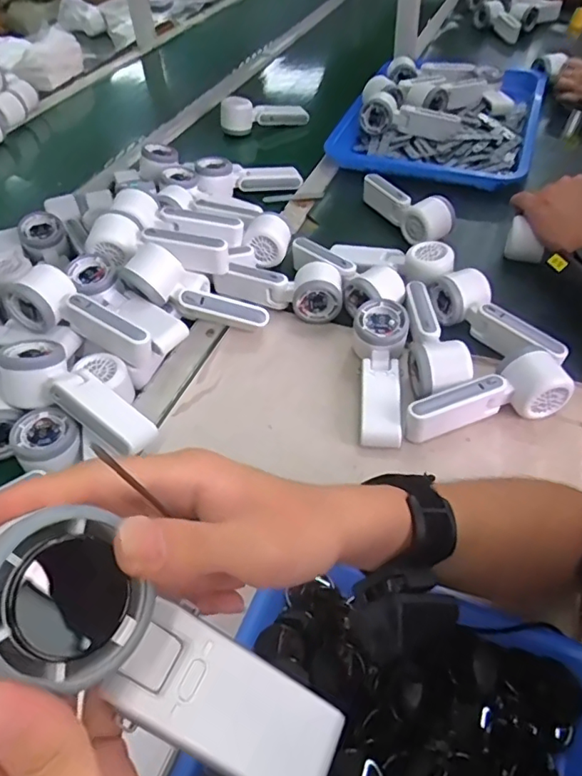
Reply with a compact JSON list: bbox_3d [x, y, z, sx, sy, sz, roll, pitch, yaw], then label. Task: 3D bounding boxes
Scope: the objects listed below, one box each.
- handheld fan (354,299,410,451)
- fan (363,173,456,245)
[{"bbox_3d":[0.093,-0.016,0.562,0.056,0.040,0.167,3,61,6],"label":"handheld fan"},{"bbox_3d":[0.169,-0.264,0.763,0.079,0.048,0.155,-19,49,-14],"label":"fan"}]

